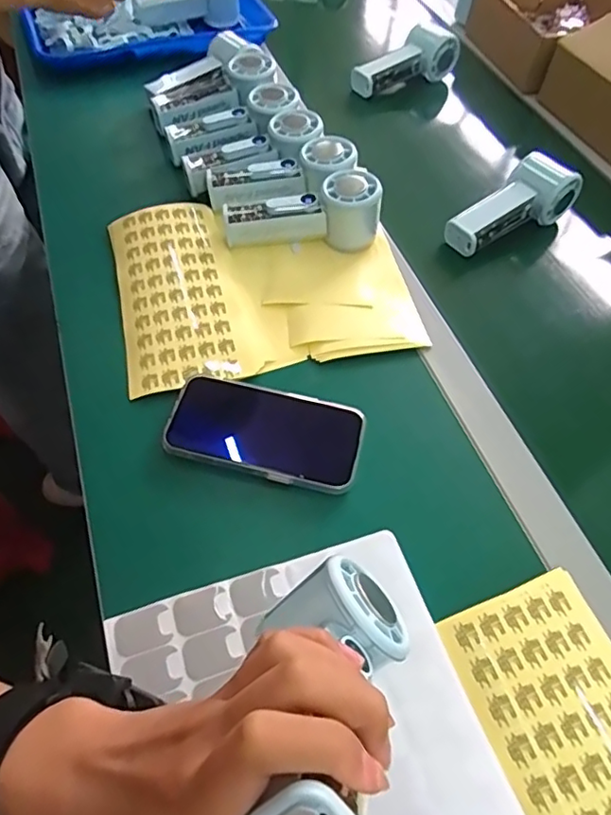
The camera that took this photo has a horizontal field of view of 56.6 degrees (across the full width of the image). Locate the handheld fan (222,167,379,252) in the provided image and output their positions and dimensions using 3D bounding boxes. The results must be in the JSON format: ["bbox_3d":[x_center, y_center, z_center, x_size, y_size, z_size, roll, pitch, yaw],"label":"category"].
[{"bbox_3d":[-0.001,-0.190,0.555,0.147,0.053,0.060,-14,58,-14],"label":"handheld fan"}]

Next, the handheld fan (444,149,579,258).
[{"bbox_3d":[0.213,-0.212,0.604,0.149,0.047,0.057,-30,62,-8],"label":"handheld fan"}]

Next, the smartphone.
[{"bbox_3d":[-0.032,0.017,0.443,0.149,0.008,0.076,13,55,4],"label":"smartphone"}]

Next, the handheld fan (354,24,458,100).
[{"bbox_3d":[0.136,-0.466,0.769,0.156,0.060,0.058,-35,65,-25],"label":"handheld fan"}]

